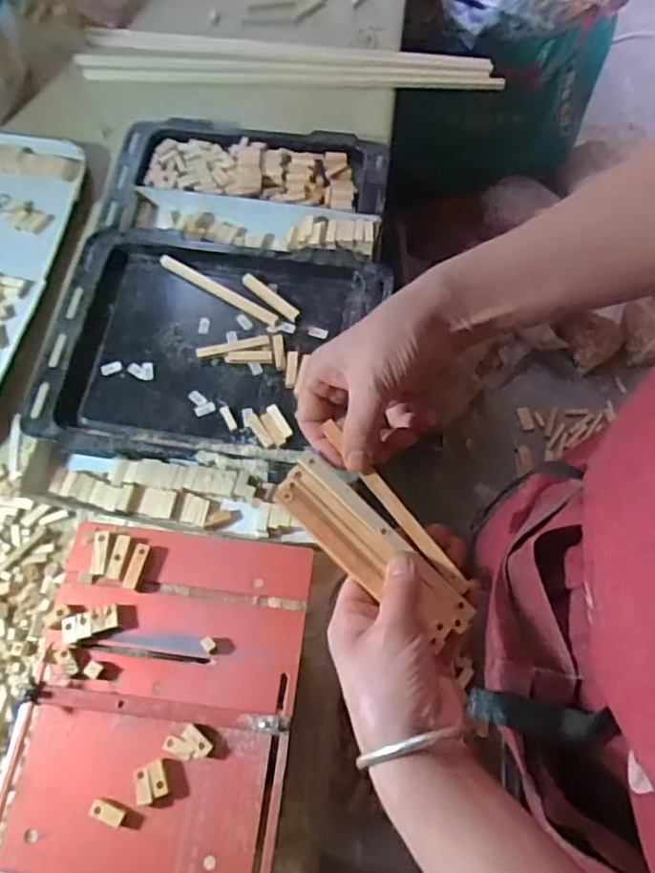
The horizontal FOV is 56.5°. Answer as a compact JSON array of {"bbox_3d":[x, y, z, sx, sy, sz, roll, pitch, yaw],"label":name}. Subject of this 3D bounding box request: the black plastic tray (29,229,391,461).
[{"bbox_3d":[-0.125,-0.090,0.665,0.346,0.057,0.264,11,67,5],"label":"black plastic tray"}]

